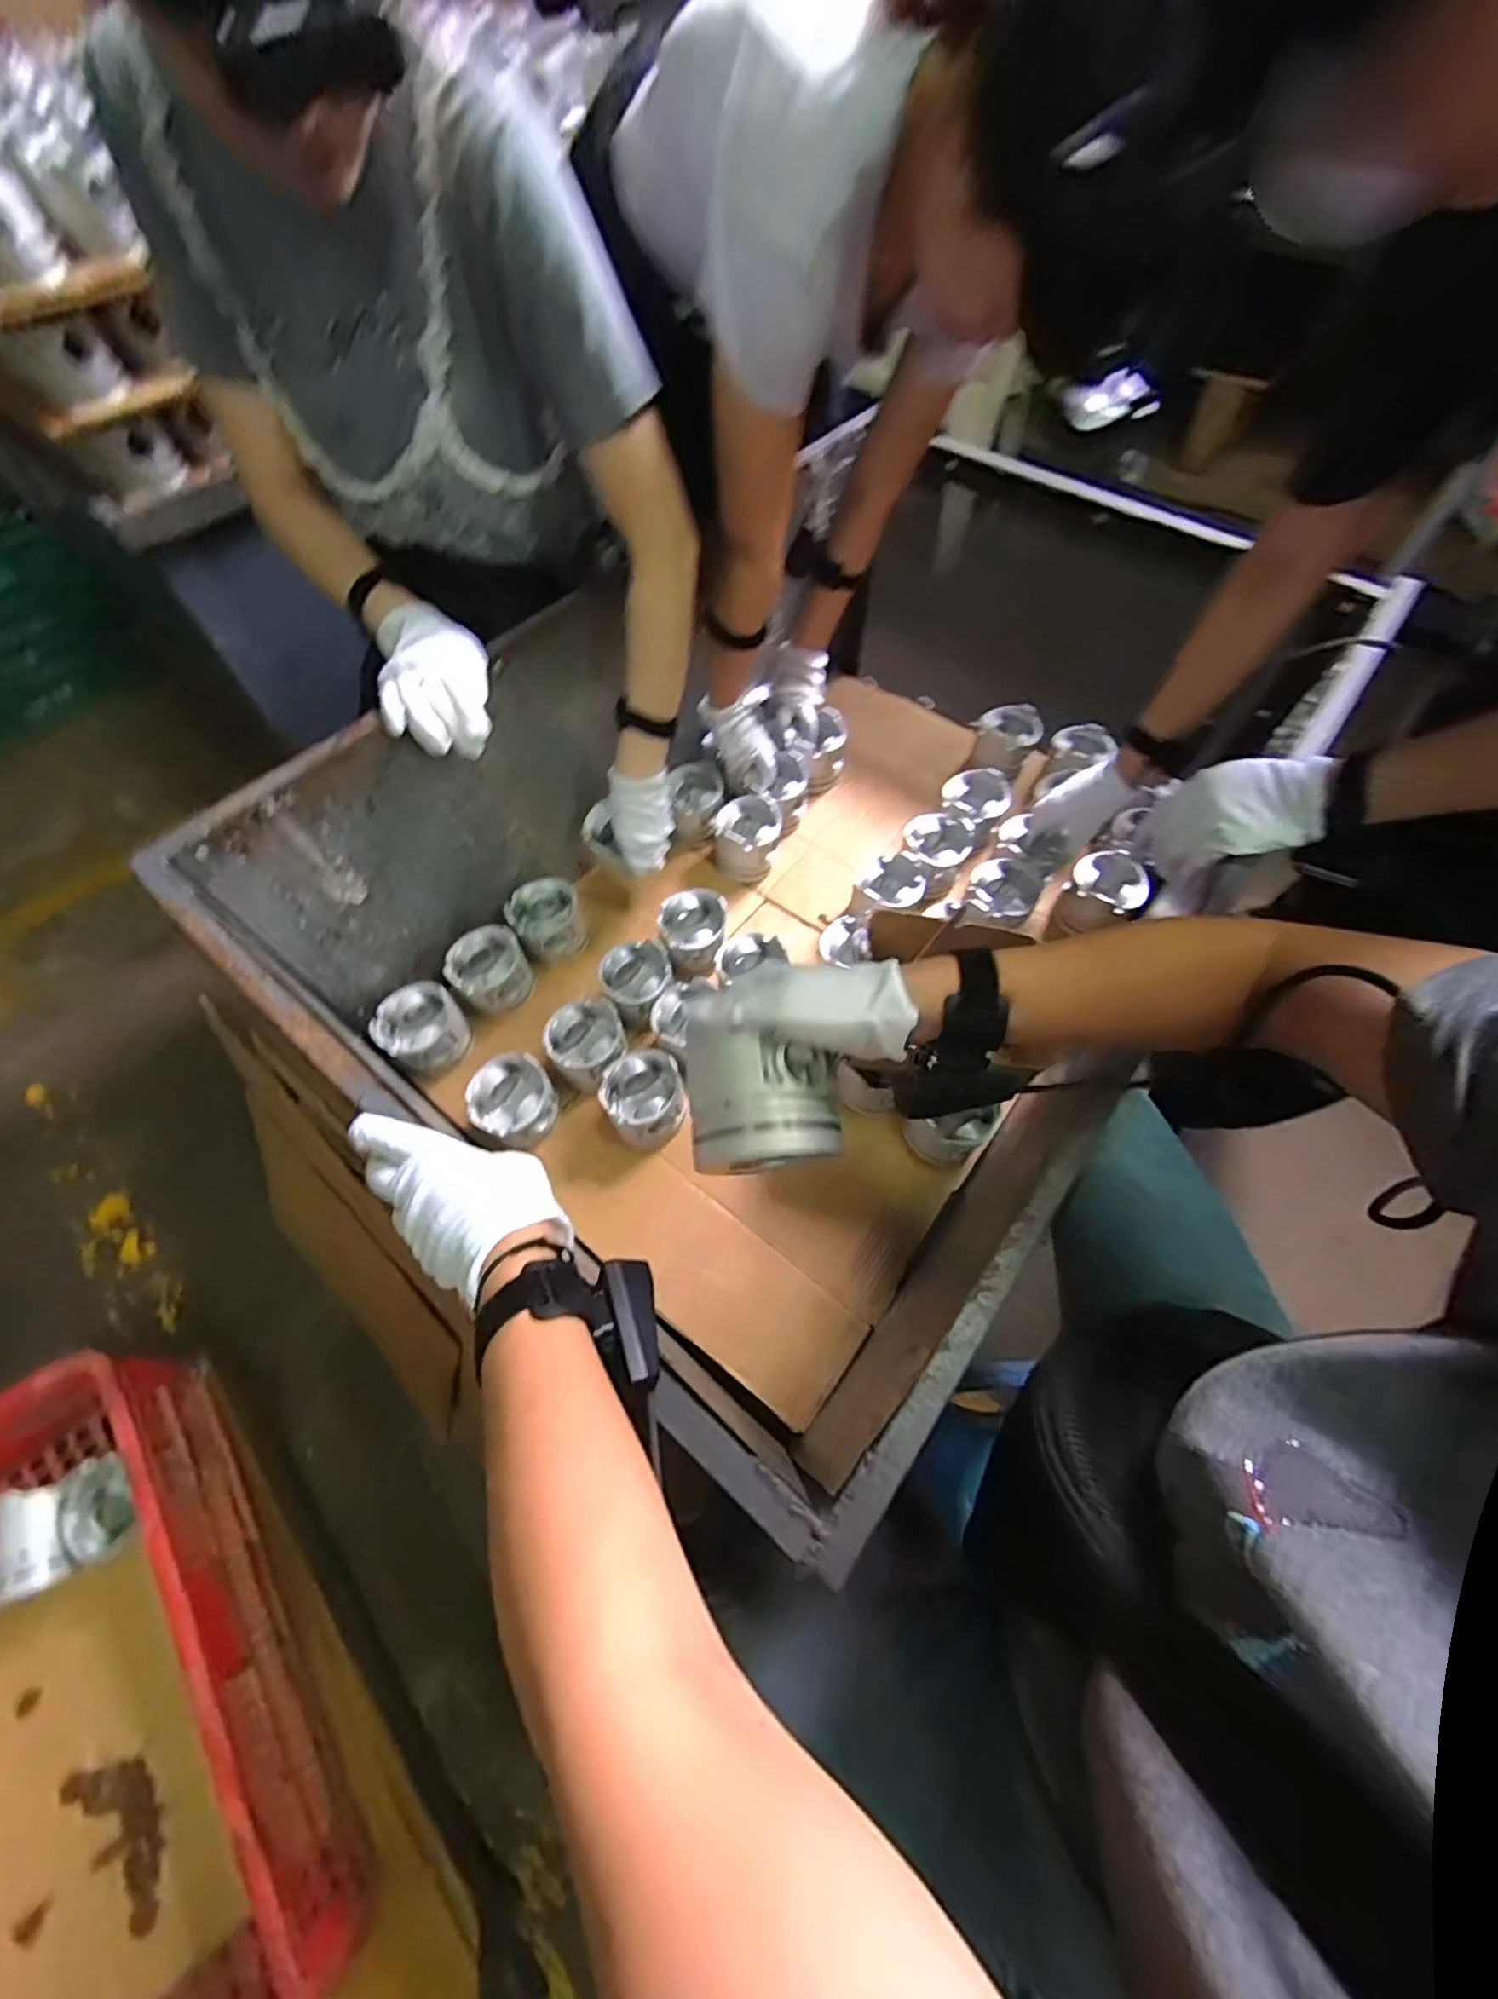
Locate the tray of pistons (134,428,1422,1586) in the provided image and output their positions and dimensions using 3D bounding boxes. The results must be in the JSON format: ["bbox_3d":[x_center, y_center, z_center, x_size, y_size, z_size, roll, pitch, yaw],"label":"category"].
[{"bbox_3d":[0.067,-0.173,0.824,0.751,0.388,1.001,34,67,18],"label":"tray of pistons"}]

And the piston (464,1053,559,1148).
[{"bbox_3d":[-0.278,0.127,0.818,0.090,0.097,0.086,0,61,1],"label":"piston"}]

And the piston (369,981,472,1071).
[{"bbox_3d":[-0.409,0.035,0.851,0.095,0.065,0.089,-37,67,-18],"label":"piston"}]

